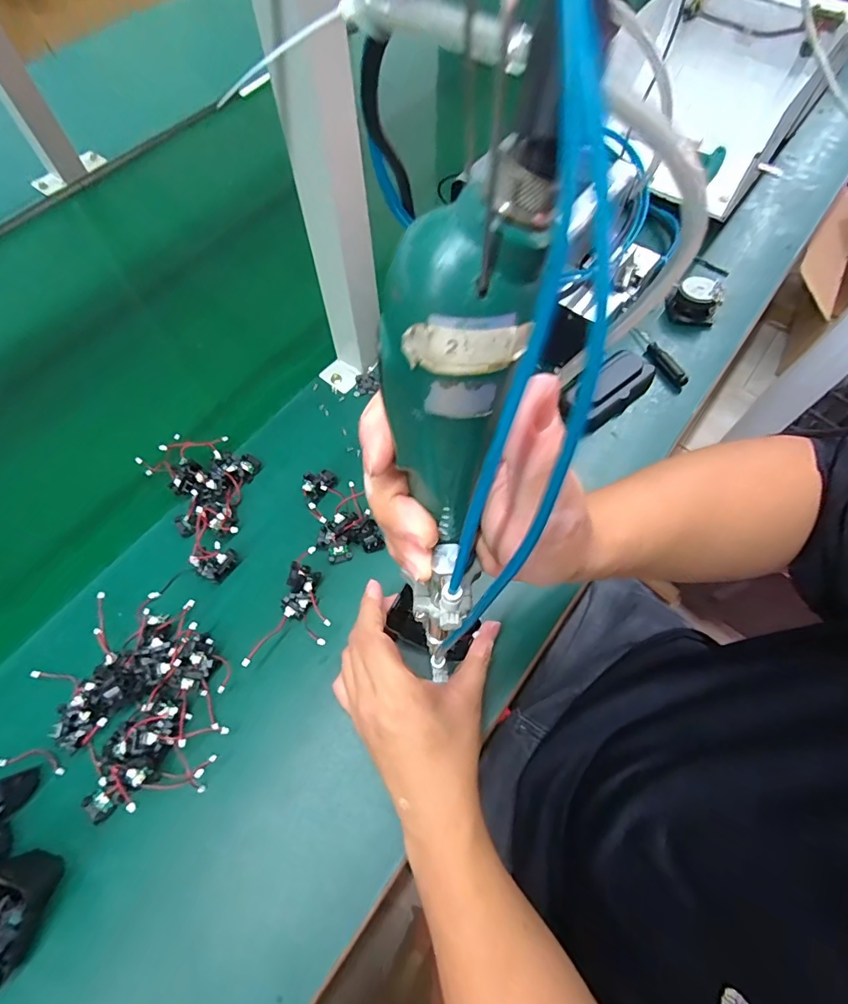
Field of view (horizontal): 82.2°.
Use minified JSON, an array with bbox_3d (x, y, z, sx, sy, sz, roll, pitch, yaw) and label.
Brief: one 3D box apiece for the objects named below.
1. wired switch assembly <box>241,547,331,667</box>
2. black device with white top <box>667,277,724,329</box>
[{"bbox_3d":[-0.106,0.094,0.413,0.051,0.020,0.108,22,67,10],"label":"wired switch assembly"},{"bbox_3d":[0.313,-0.231,0.562,0.056,0.032,0.048,28,68,13],"label":"black device with white top"}]

